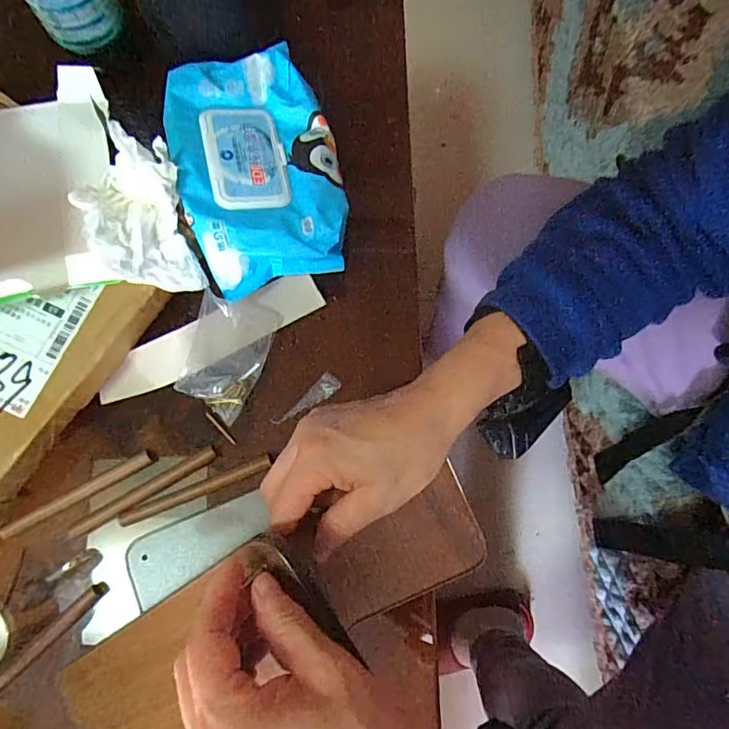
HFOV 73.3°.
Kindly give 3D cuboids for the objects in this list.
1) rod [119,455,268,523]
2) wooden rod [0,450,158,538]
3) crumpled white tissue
[{"bbox_3d":[-0.138,0.103,0.401,0.128,0.009,0.012,-21,80,-4],"label":"rod"},{"bbox_3d":[-0.233,0.106,0.401,0.127,0.013,0.012,-29,80,-6],"label":"wooden rod"},{"bbox_3d":[-0.179,-0.116,0.383,0.073,0.059,0.104,-11,79,-2],"label":"crumpled white tissue"}]

